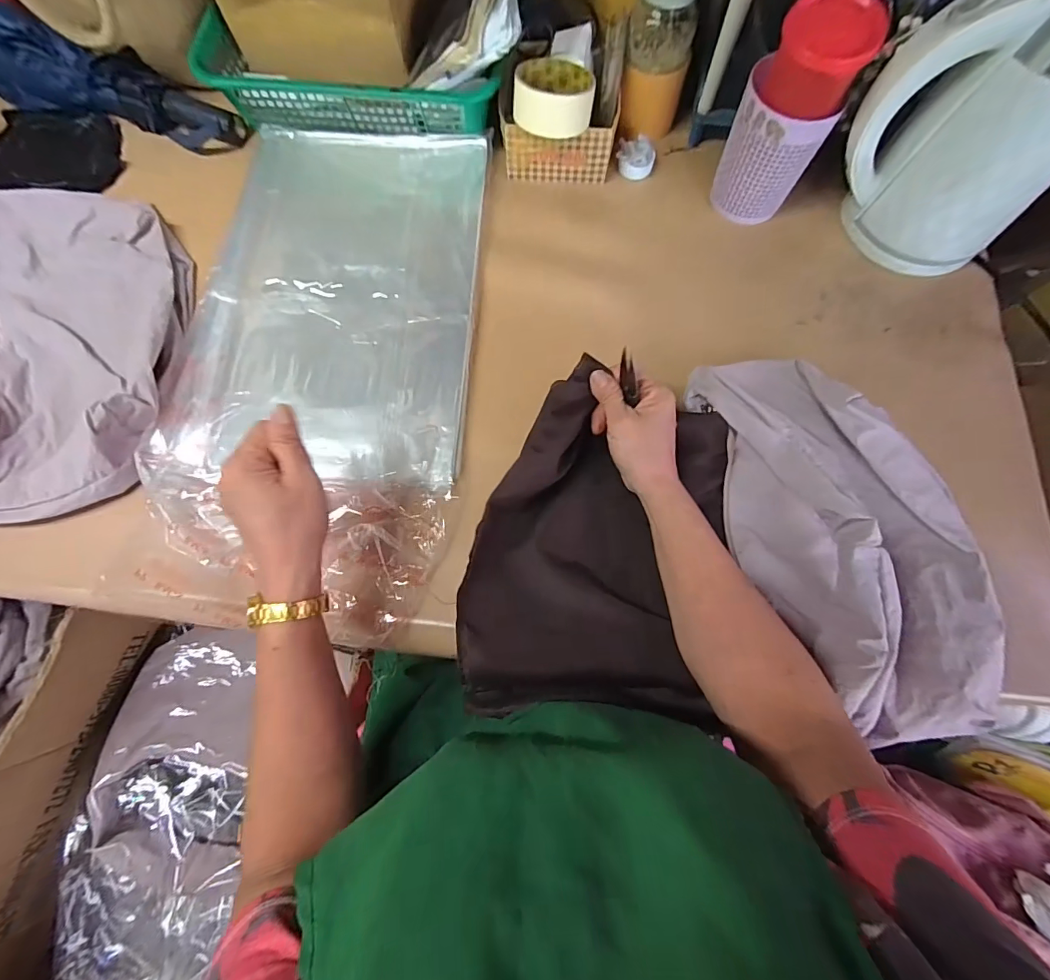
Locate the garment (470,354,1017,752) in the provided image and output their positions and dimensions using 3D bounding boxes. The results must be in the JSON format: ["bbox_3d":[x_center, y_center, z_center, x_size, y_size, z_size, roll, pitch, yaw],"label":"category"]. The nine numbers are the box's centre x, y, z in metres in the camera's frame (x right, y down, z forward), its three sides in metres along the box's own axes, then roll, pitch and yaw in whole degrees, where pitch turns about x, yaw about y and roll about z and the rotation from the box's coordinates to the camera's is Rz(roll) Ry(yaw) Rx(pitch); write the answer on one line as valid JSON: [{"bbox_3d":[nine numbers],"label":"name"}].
[{"bbox_3d":[0.173,0.032,0.390,0.424,0.074,0.313,5,73,1],"label":"garment"}]

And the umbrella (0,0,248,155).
[{"bbox_3d":[-0.497,-0.491,0.540,0.314,0.092,0.064,13,74,4],"label":"umbrella"}]

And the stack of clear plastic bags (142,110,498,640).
[{"bbox_3d":[-0.204,-0.154,0.466,0.297,0.012,0.562,2,73,0],"label":"stack of clear plastic bags"}]

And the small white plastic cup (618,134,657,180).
[{"bbox_3d":[0.132,-0.394,0.540,0.038,0.030,0.035,0,74,1],"label":"small white plastic cup"}]

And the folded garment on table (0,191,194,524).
[{"bbox_3d":[-0.572,-0.130,0.448,0.449,0.046,0.411,-20,75,-5],"label":"folded garment on table"}]

